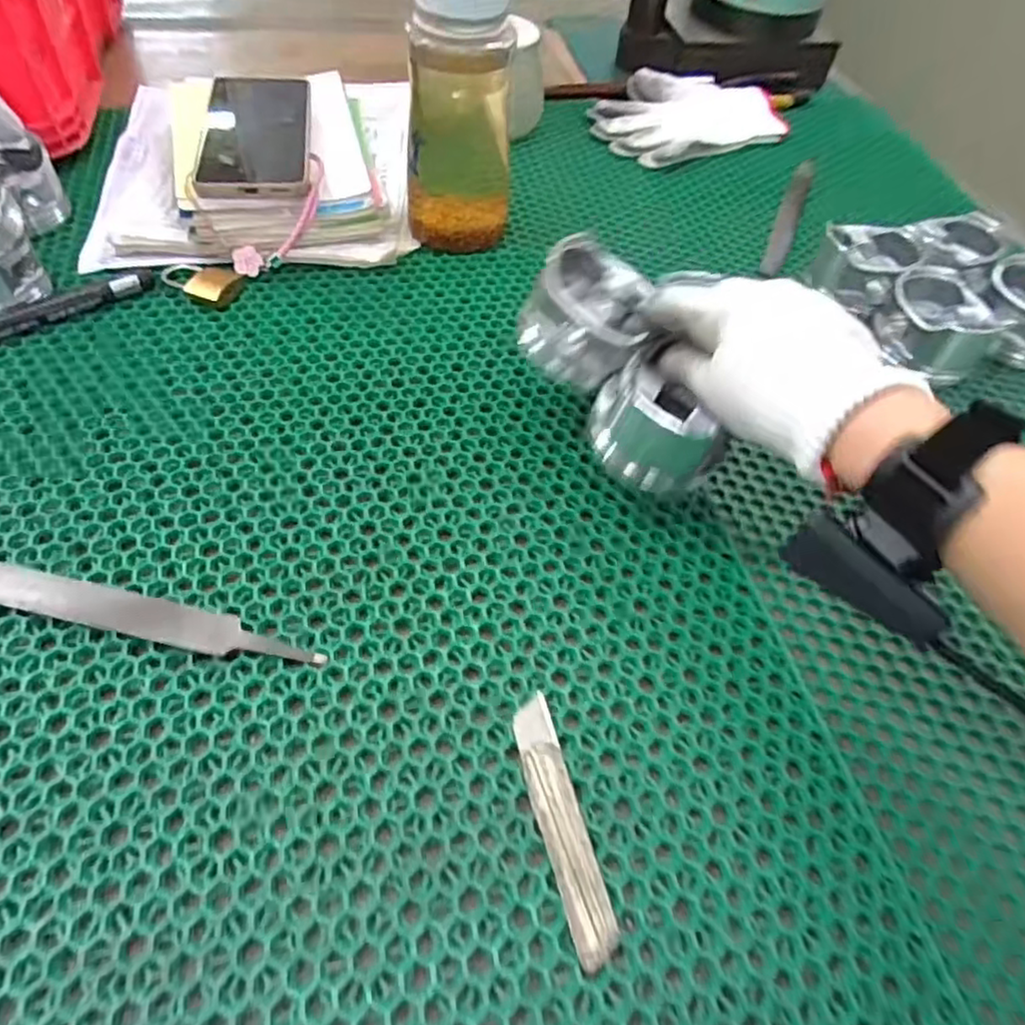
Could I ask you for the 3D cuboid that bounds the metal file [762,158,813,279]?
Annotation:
[{"bbox_3d":[0.256,-0.277,0.619,0.019,0.005,0.202,21,54,11],"label":"metal file"}]

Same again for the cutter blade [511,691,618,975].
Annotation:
[{"bbox_3d":[0.021,0.129,0.283,0.019,0.004,0.103,-11,54,-13],"label":"cutter blade"}]

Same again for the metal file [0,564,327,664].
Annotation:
[{"bbox_3d":[-0.209,0.043,0.325,0.236,0.007,0.021,12,53,4],"label":"metal file"}]

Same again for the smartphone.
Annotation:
[{"bbox_3d":[-0.194,-0.291,0.516,0.075,0.014,0.162,0,55,-16],"label":"smartphone"}]

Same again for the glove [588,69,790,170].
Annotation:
[{"bbox_3d":[0.176,-0.411,0.696,0.202,0.027,0.138,-21,57,-20],"label":"glove"}]

